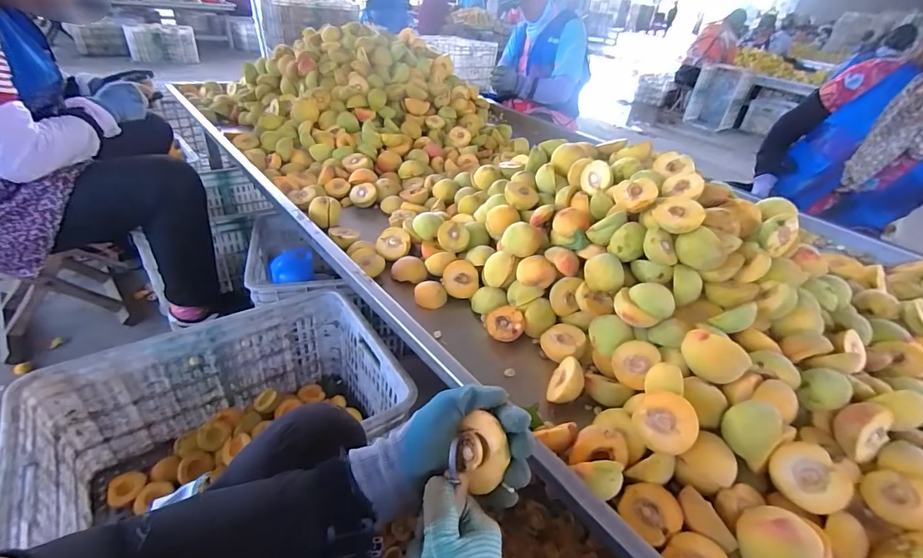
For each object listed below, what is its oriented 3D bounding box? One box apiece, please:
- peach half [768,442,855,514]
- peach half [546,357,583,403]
[{"bbox_3d":[0.350,0.202,0.429,0.057,0.031,0.063,-39,62,-1],"label":"peach half"},{"bbox_3d":[0.141,0.135,0.547,0.030,0.056,0.055,32,40,-12],"label":"peach half"}]

